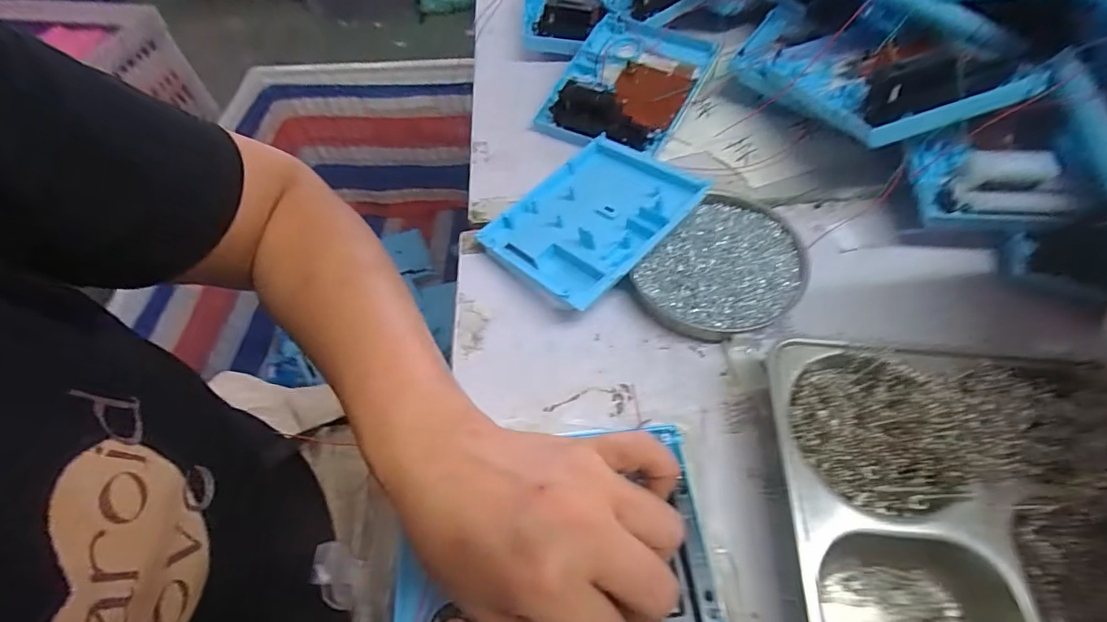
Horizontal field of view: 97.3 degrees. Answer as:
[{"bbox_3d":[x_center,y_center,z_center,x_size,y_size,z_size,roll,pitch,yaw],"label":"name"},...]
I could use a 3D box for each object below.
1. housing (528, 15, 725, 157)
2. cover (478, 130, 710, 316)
[{"bbox_3d":[0.076,-0.235,0.488,0.130,0.024,0.174,22,62,17],"label":"housing"},{"bbox_3d":[0.033,-0.082,0.403,0.126,0.035,0.150,38,67,24],"label":"cover"}]

